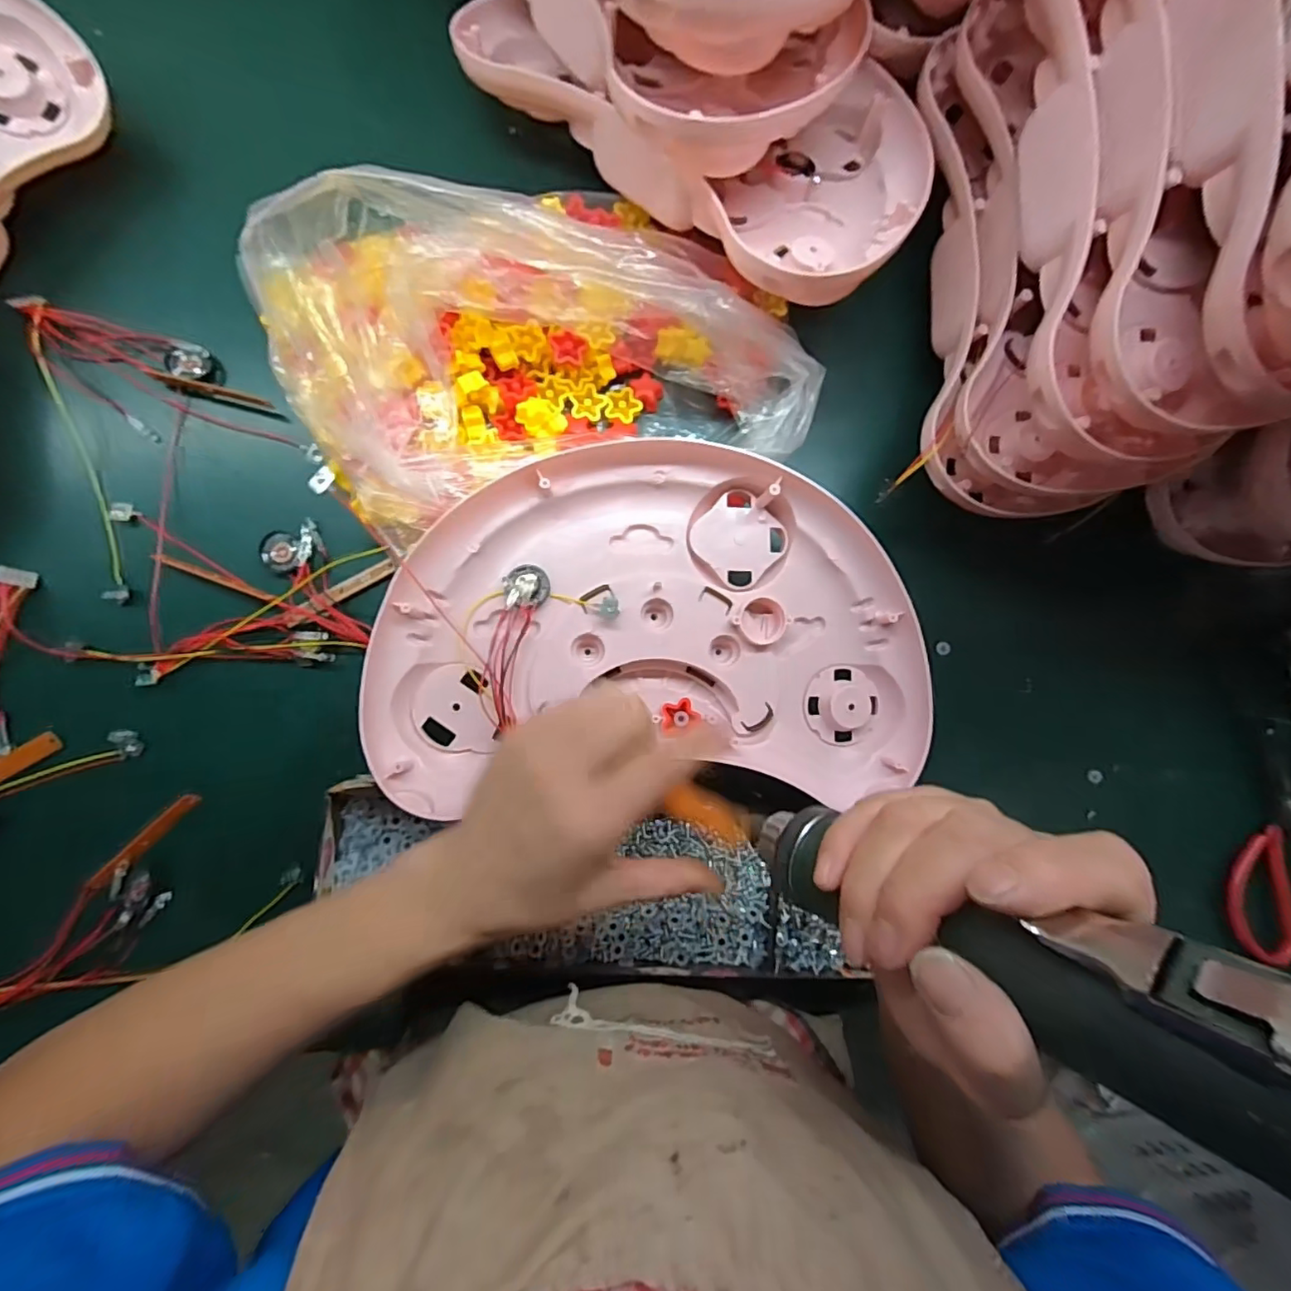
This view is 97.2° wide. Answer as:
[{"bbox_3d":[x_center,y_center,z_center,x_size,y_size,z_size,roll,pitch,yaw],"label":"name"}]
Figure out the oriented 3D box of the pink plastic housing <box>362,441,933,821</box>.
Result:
[{"bbox_3d":[0.006,-0.017,0.374,0.330,0.063,0.222,1,85,-6],"label":"pink plastic housing"}]

